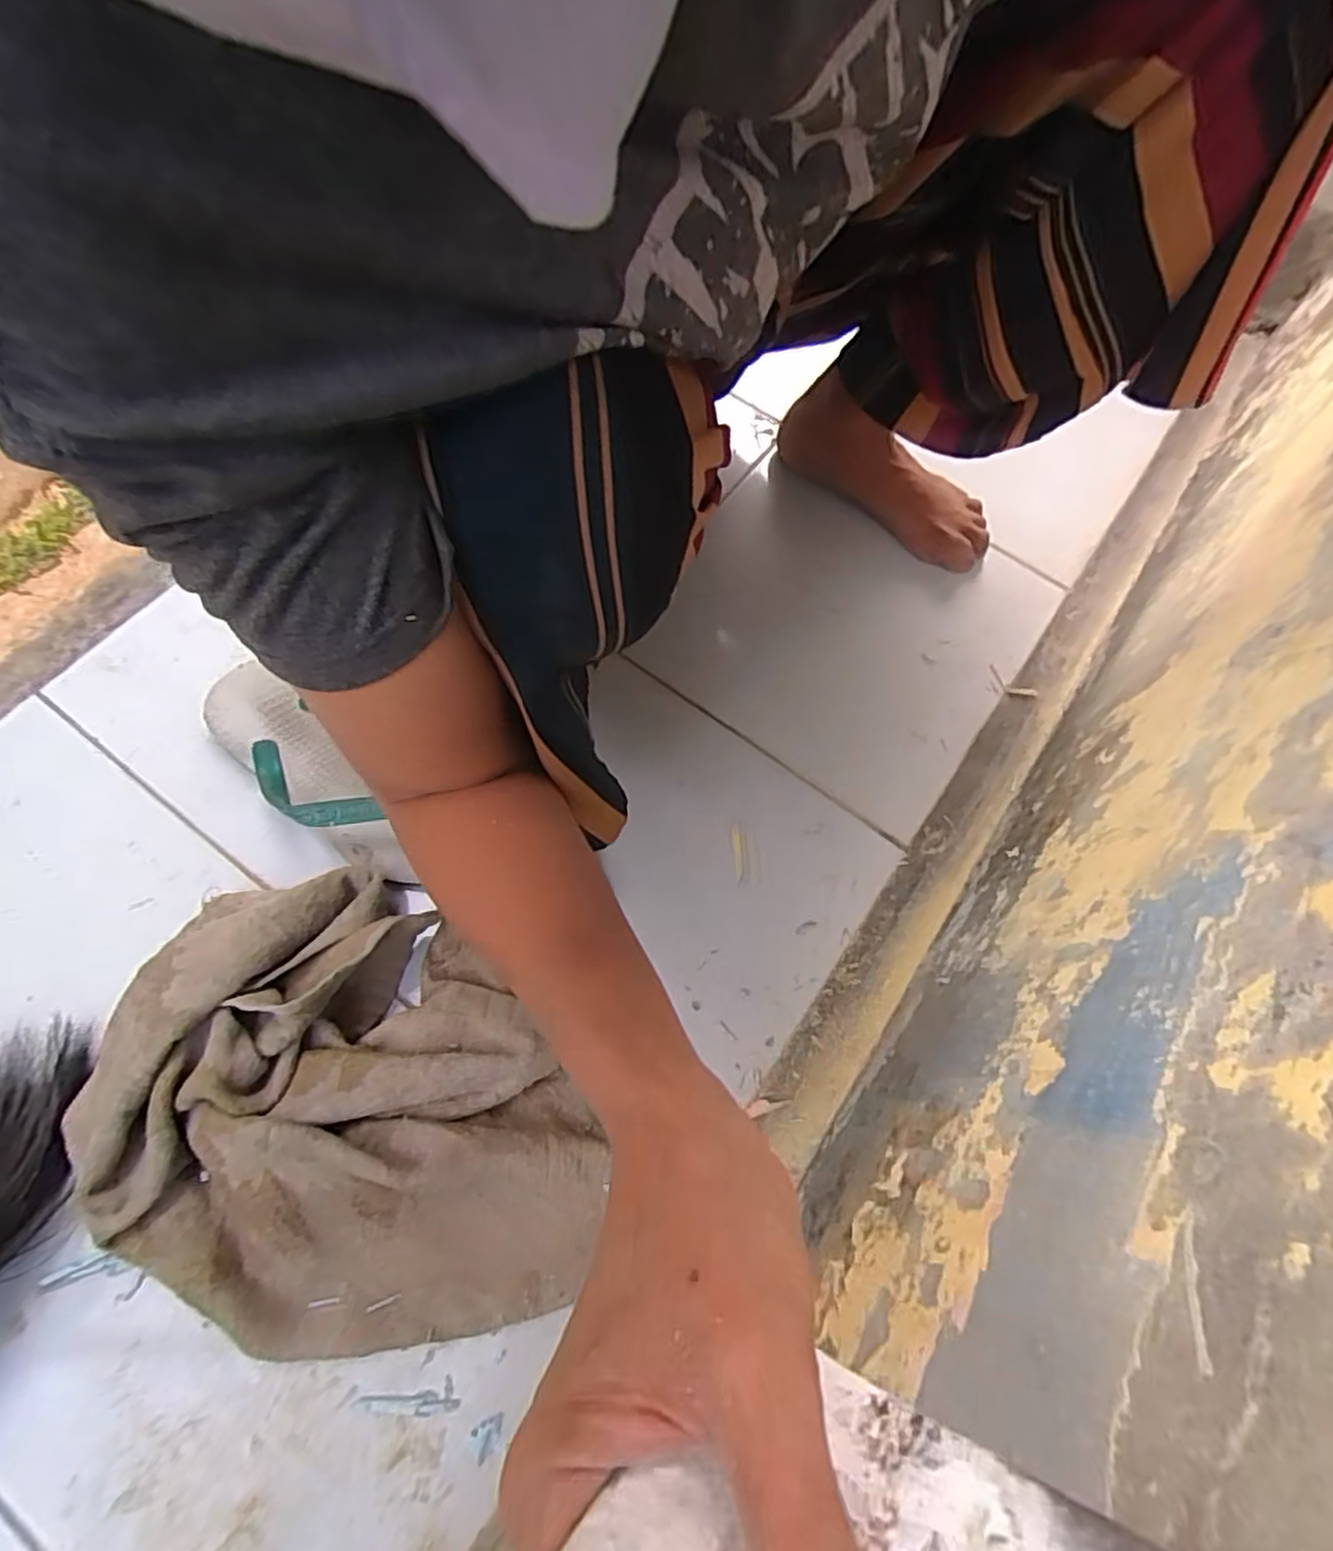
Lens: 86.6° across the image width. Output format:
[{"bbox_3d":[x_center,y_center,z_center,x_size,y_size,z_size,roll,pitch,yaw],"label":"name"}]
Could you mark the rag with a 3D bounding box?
[{"bbox_3d":[-0.186,0.202,0.406,0.318,0.070,0.223,33,70,12],"label":"rag"}]

